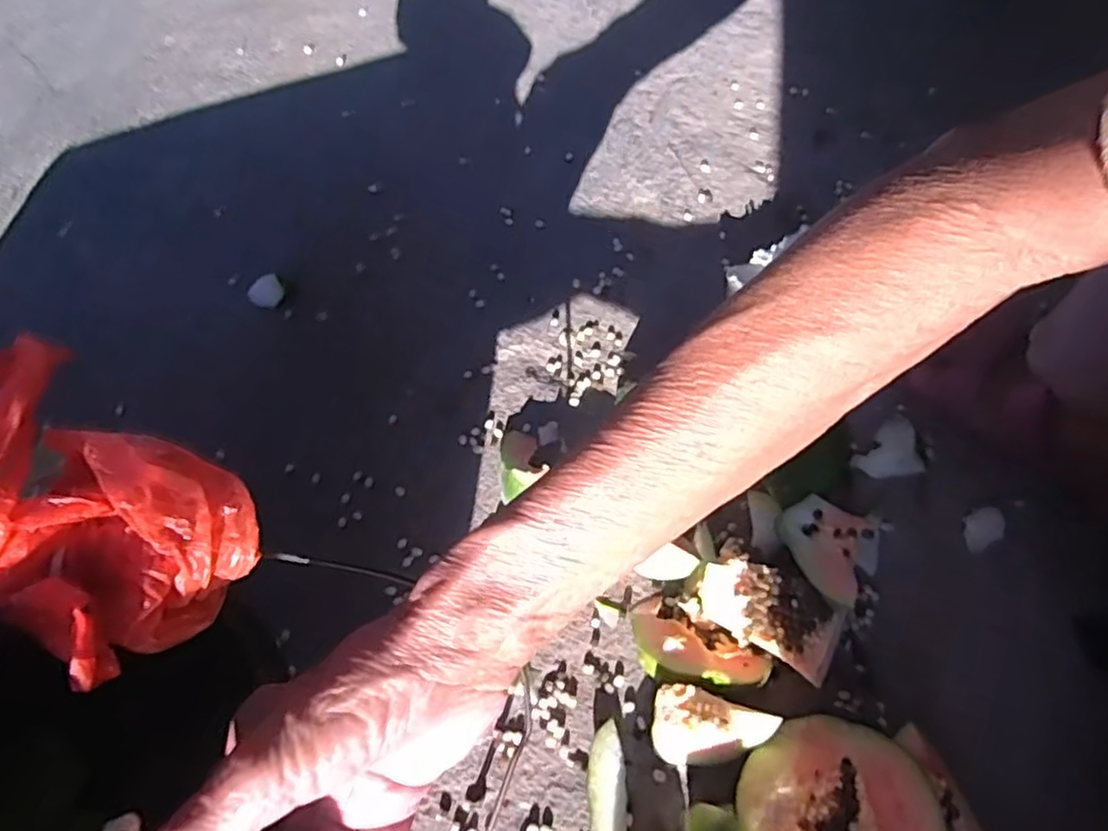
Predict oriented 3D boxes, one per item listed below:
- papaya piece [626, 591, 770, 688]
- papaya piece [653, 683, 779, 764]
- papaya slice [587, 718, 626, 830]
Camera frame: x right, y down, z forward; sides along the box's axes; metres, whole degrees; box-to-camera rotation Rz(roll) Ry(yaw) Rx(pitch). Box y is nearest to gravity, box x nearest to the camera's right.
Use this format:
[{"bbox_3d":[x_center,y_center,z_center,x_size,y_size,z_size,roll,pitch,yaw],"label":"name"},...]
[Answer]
[{"bbox_3d":[0.089,0.150,0.432,0.087,0.030,0.045,31,68,13],"label":"papaya piece"},{"bbox_3d":[0.092,0.190,0.407,0.067,0.036,0.040,16,65,6],"label":"papaya piece"},{"bbox_3d":[0.031,0.228,0.405,0.021,0.010,0.079,-3,65,-3],"label":"papaya slice"}]

